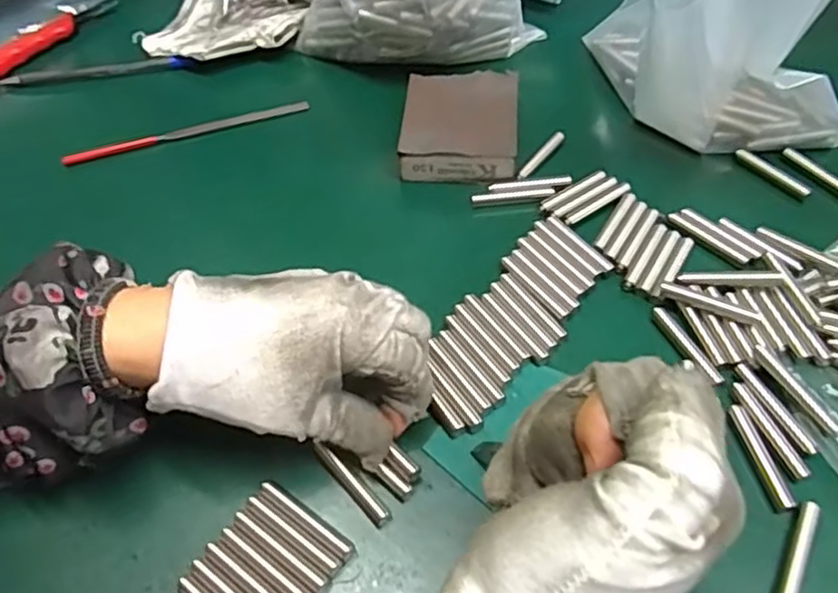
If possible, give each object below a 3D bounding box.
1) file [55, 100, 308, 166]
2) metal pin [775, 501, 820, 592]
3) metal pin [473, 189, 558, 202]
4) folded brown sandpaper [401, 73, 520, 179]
[{"bbox_3d":[-0.150,-0.107,0.444,0.155,0.007,0.007,-16,55,-9],"label":"file"},{"bbox_3d":[0.150,0.104,0.272,0.008,0.005,0.048,25,58,19],"label":"metal pin"},{"bbox_3d":[0.055,-0.058,0.397,0.048,0.005,0.006,-6,54,-2],"label":"metal pin"},{"bbox_3d":[0.025,-0.107,0.417,0.067,0.018,0.077,3,54,4],"label":"folded brown sandpaper"}]

